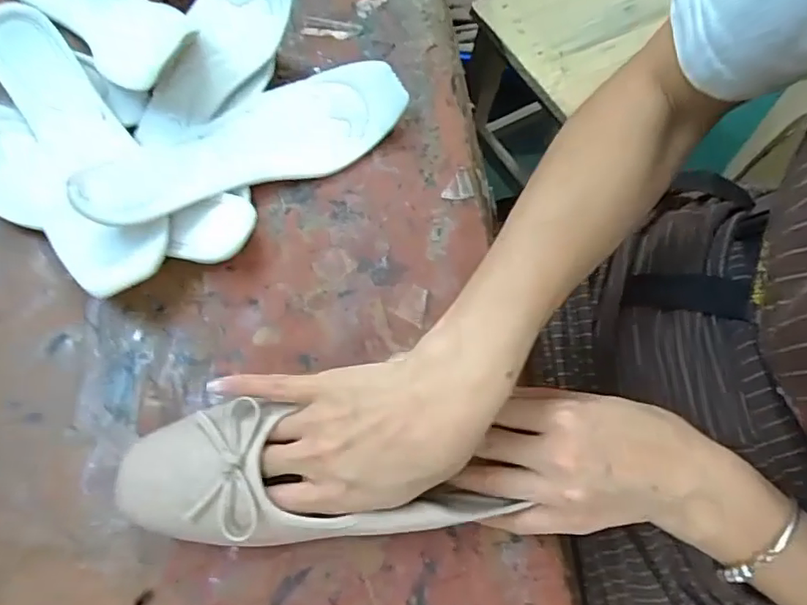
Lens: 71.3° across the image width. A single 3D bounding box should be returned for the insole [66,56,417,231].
[{"bbox_3d":[-0.108,-0.118,0.397,0.226,0.055,0.072,-27,73,-12],"label":"insole"}]

